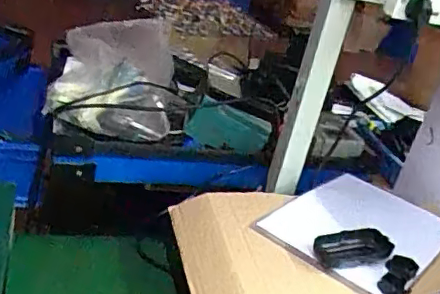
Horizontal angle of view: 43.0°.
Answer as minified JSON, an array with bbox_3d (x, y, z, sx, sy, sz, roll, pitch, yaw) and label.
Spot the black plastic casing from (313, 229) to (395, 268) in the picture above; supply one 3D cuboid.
[{"bbox_3d":[0.185,0.138,0.765,0.115,0.019,0.055,0,28,-20],"label":"black plastic casing"}]

